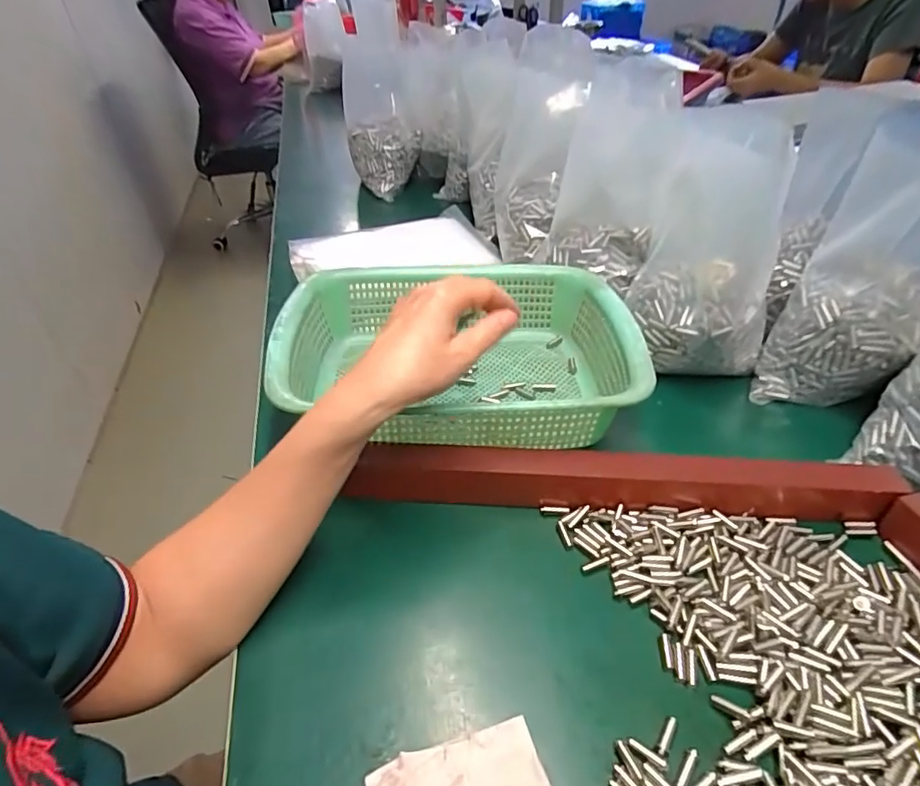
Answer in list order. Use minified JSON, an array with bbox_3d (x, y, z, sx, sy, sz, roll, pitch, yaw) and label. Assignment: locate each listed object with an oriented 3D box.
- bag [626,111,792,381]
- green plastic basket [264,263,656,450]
[{"bbox_3d":[0.222,-0.119,0.484,0.119,0.194,0.094,16,43,21],"label":"bag"},{"bbox_3d":[-0.001,-0.032,0.484,0.296,0.093,0.219,-5,40,-3],"label":"green plastic basket"}]

